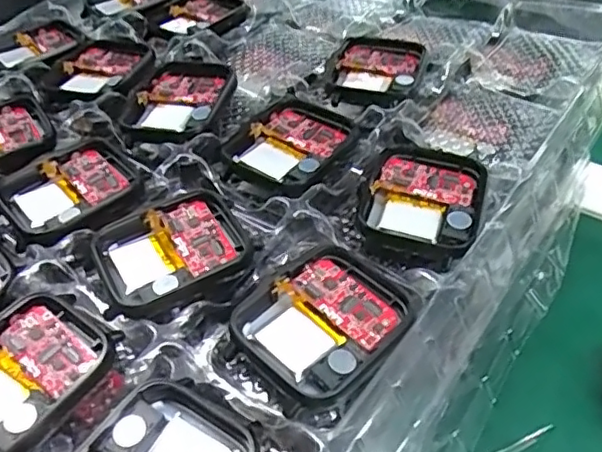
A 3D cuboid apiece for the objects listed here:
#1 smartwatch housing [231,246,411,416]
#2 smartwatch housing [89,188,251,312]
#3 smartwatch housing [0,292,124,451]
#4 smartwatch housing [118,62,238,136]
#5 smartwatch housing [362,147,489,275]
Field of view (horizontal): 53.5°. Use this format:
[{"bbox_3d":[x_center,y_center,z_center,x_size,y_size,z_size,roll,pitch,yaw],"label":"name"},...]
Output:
[{"bbox_3d":[0.007,0.025,0.160,0.046,0.006,0.038,-31,50,-26],"label":"smartwatch housing"},{"bbox_3d":[-0.039,0.008,0.183,0.044,0.007,0.037,-23,47,-20],"label":"smartwatch housing"},{"bbox_3d":[-0.073,0.040,0.155,0.038,0.007,0.045,29,52,30],"label":"smartwatch housing"},{"bbox_3d":[-0.048,-0.050,0.234,0.038,0.006,0.044,10,45,14],"label":"smartwatch housing"},{"bbox_3d":[0.040,-0.007,0.192,0.036,0.006,0.050,12,46,16],"label":"smartwatch housing"}]

